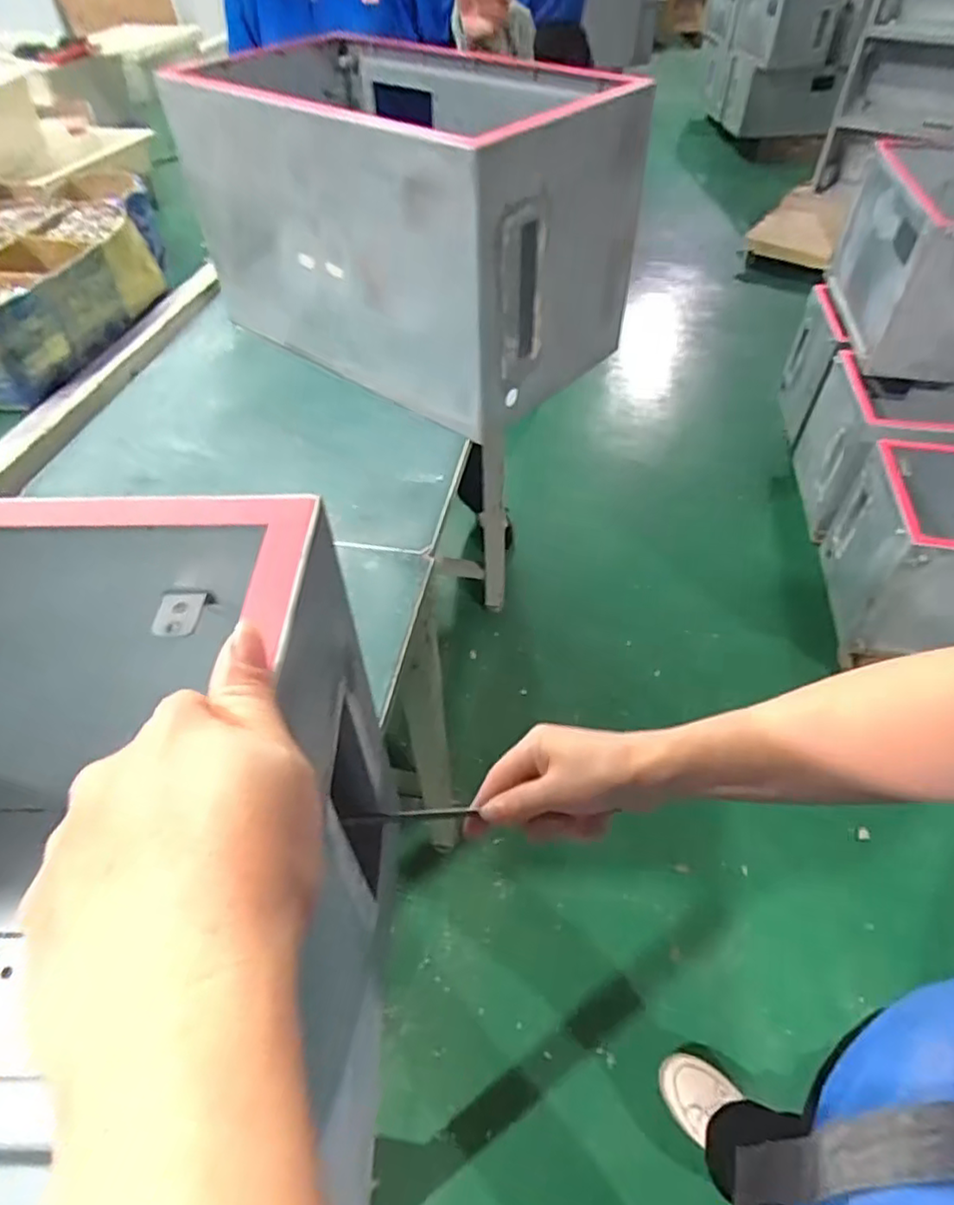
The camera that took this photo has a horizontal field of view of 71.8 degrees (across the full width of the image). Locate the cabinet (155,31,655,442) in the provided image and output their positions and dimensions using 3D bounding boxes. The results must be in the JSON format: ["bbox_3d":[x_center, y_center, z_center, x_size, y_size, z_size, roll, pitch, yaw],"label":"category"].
[{"bbox_3d":[-0.078,-0.516,0.873,0.554,0.300,0.350,32,57,25],"label":"cabinet"}]

